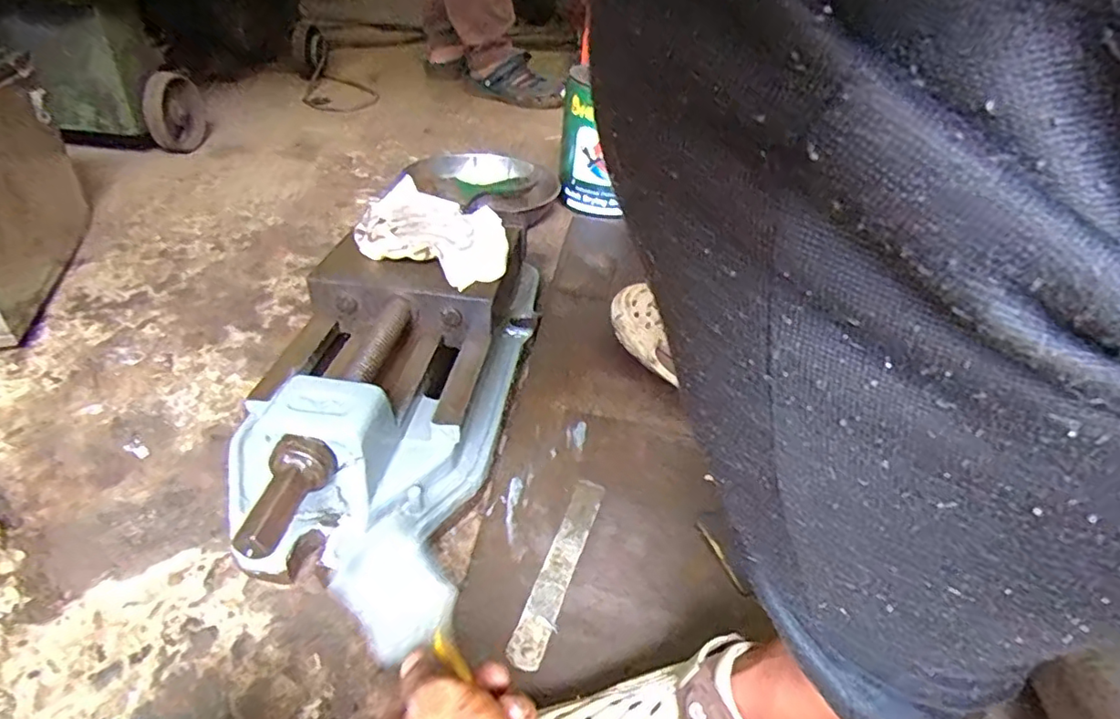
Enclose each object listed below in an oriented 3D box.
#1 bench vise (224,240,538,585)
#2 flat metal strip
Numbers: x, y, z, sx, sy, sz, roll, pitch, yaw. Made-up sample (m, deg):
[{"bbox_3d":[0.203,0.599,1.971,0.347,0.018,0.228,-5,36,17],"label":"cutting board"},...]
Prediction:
[{"bbox_3d":[-0.152,0.017,0.530,0.200,0.129,0.414,7,37,5],"label":"bench vise"},{"bbox_3d":[0.001,0.153,0.448,0.024,0.004,0.162,15,38,13],"label":"flat metal strip"}]

